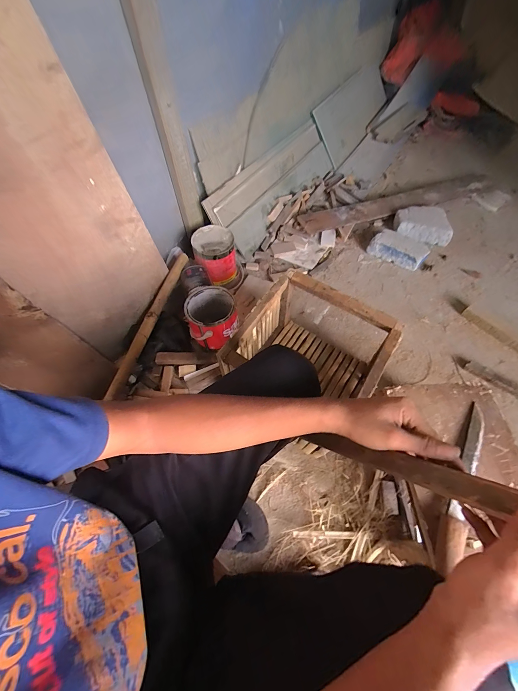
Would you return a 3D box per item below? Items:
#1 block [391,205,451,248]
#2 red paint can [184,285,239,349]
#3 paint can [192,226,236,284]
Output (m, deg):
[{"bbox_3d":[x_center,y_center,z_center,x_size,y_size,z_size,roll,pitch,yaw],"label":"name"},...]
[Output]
[{"bbox_3d":[0.703,-0.519,1.165,0.243,0.078,0.156,27,64,18],"label":"block"},{"bbox_3d":[-0.141,-0.083,0.850,0.141,0.129,0.158,-13,58,-7],"label":"red paint can"},{"bbox_3d":[-0.163,-0.339,1.042,0.147,0.153,0.169,-11,58,-6],"label":"paint can"}]

